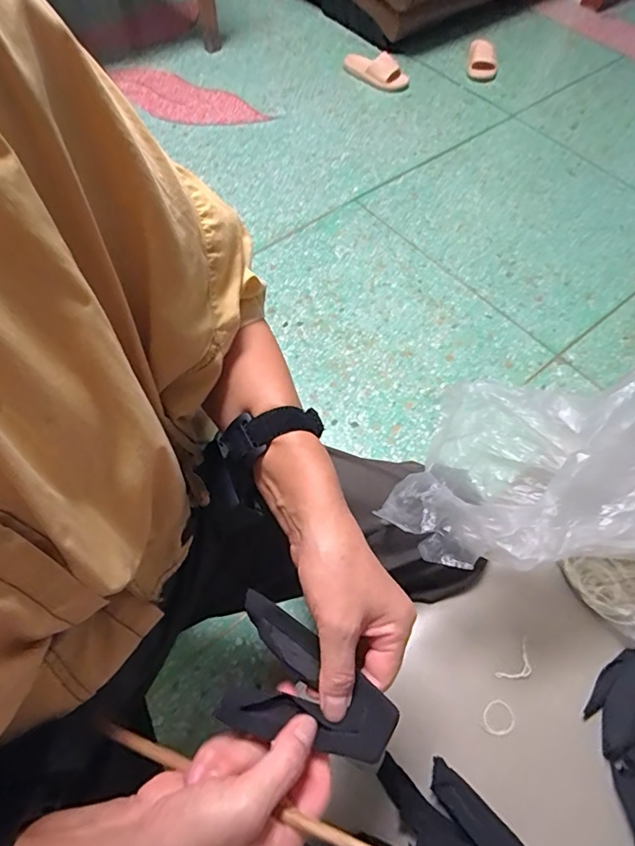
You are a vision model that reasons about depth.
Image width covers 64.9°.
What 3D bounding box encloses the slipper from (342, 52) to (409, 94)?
[{"bbox_3d":[0.186,-1.149,1.624,0.235,0.061,0.115,28,64,13],"label":"slipper"}]

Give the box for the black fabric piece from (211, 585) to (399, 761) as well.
[{"bbox_3d":[-0.014,0.167,0.307,0.116,0.017,0.070,31,66,14],"label":"black fabric piece"}]

